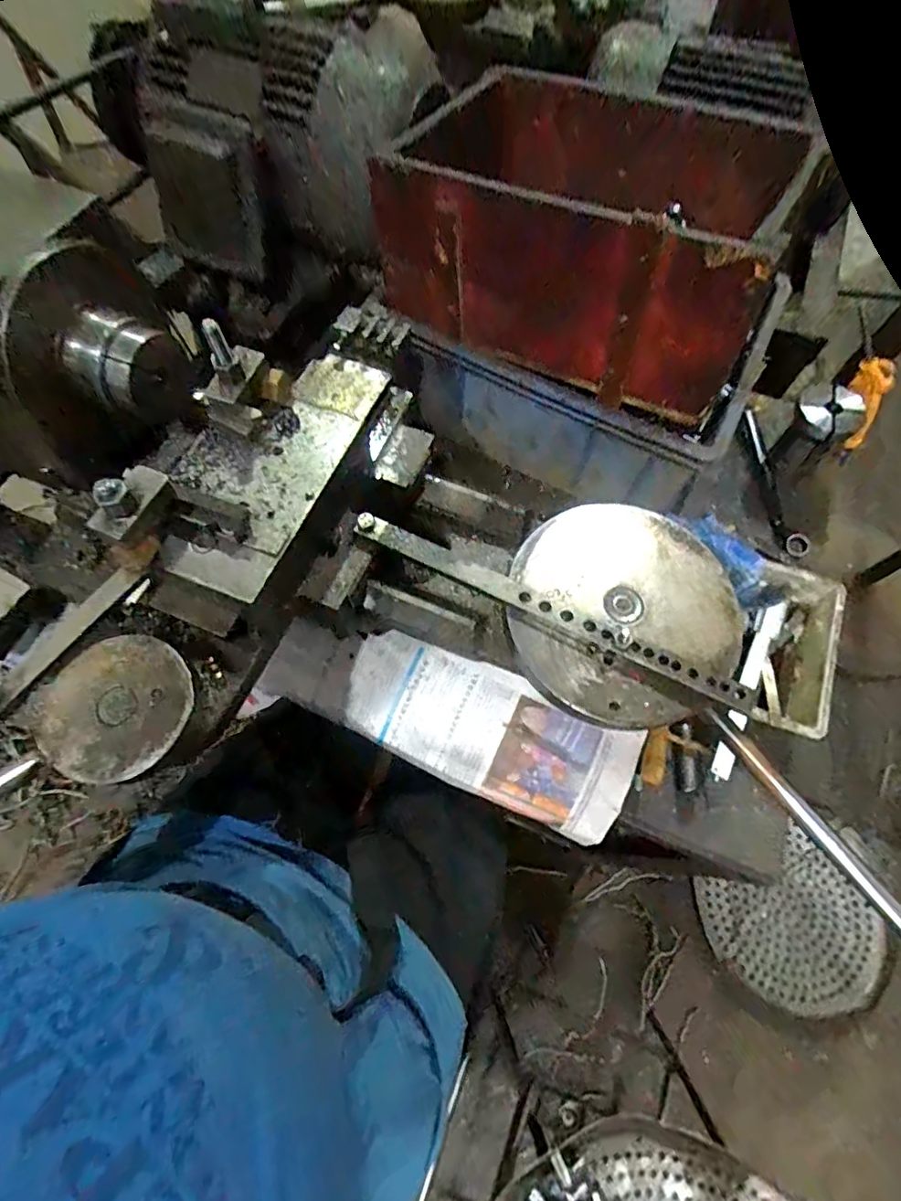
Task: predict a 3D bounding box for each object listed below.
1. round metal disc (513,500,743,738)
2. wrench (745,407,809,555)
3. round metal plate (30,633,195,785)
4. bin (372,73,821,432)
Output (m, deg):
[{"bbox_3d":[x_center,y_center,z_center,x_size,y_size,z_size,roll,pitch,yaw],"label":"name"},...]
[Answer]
[{"bbox_3d":[0.140,0.004,0.440,0.181,0.018,0.190,1,65,-2],"label":"round metal disc"},{"bbox_3d":[0.394,-0.146,0.662,0.023,0.033,0.215,1,65,-2],"label":"wrench"},{"bbox_3d":[-0.228,0.073,0.368,0.099,0.007,0.094,-1,69,2],"label":"round metal plate"},{"bbox_3d":[0.122,-0.375,0.530,0.361,0.167,0.285,21,66,7],"label":"bin"}]

